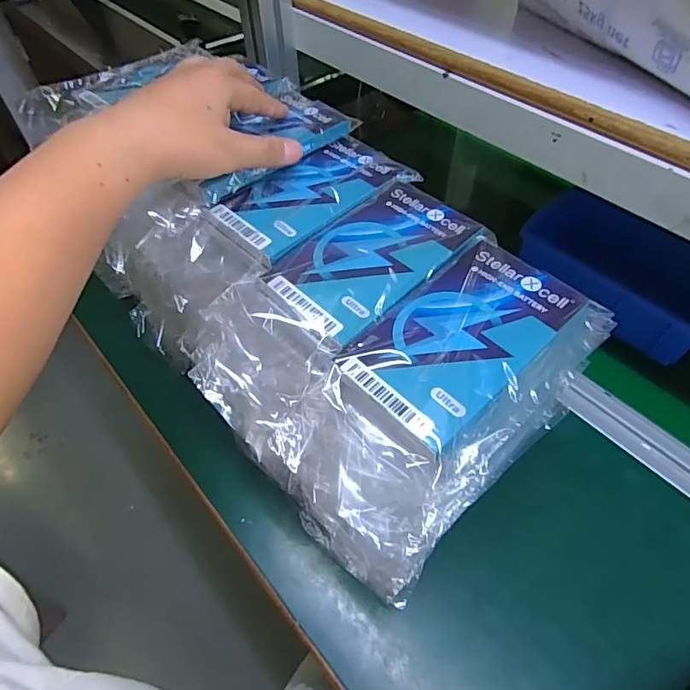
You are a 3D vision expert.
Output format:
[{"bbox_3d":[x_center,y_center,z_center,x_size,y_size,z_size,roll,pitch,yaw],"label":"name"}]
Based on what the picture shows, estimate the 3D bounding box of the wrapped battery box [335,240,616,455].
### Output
[{"bbox_3d":[0.072,-0.004,0.265,0.131,0.014,0.092,-36,60,-23],"label":"wrapped battery box"}]

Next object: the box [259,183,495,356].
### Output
[{"bbox_3d":[0.020,-0.057,0.308,0.133,0.013,0.083,-35,60,-23],"label":"box"}]

